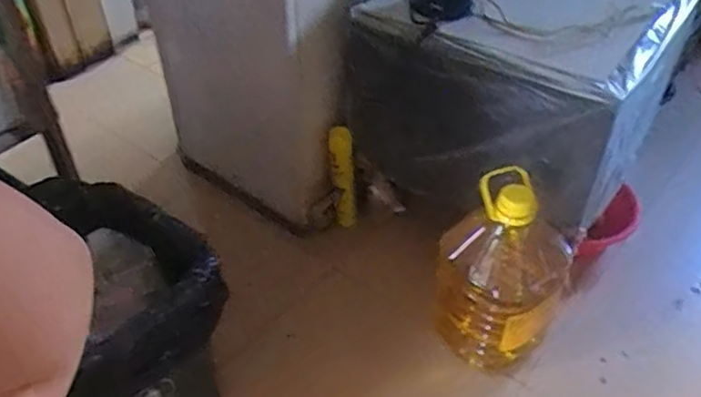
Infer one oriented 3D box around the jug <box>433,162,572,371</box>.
[{"bbox_3d":[0.321,0.158,1.403,0.272,0.417,0.223,29,50,29],"label":"jug"}]

